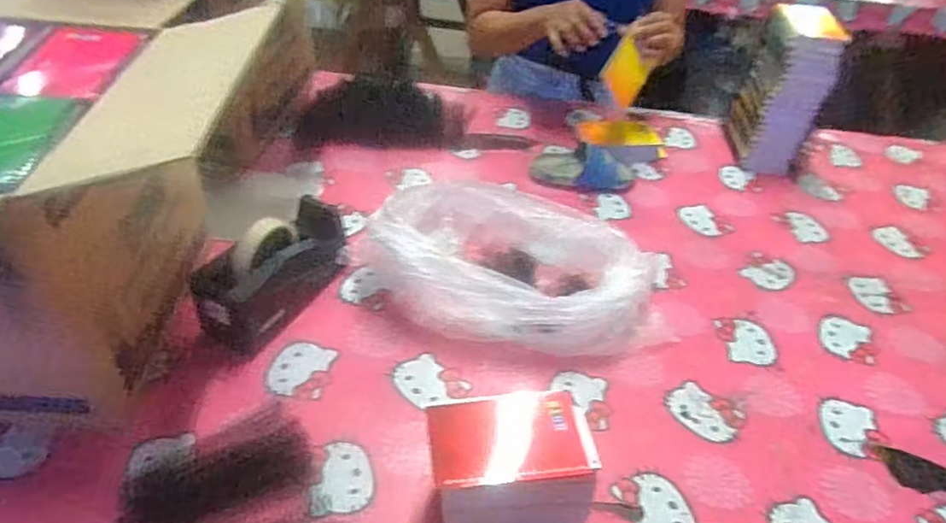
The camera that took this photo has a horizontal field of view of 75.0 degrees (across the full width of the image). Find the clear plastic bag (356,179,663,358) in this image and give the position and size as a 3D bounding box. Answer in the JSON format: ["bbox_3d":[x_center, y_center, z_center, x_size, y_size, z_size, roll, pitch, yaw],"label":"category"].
[{"bbox_3d":[0.061,-0.005,0.798,0.354,0.106,0.249,16,42,10],"label":"clear plastic bag"}]

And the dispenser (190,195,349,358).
[{"bbox_3d":[-0.235,0.006,0.739,0.076,0.110,0.206,23,44,17],"label":"dispenser"}]

